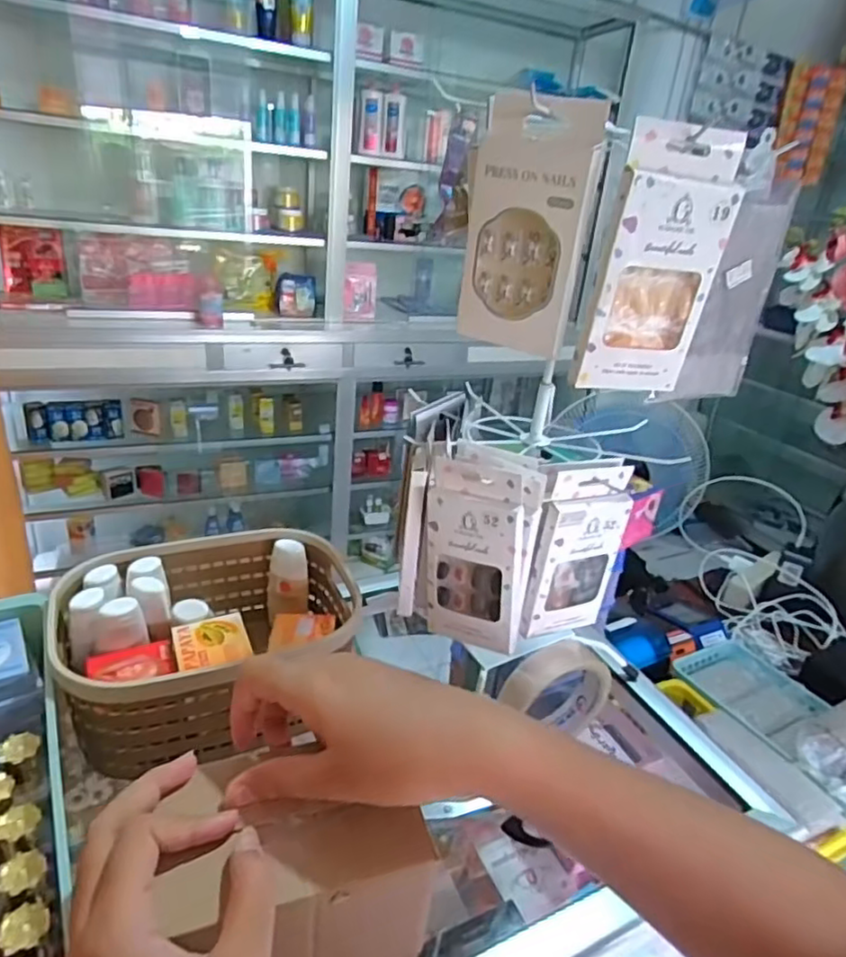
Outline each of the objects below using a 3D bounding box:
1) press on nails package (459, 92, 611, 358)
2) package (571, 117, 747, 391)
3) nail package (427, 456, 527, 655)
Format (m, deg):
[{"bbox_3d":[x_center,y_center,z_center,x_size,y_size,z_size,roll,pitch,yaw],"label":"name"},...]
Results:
[{"bbox_3d":[0.059,-0.149,0.377,0.073,0.135,0.015,18,27,22],"label":"press on nails package"},{"bbox_3d":[0.134,-0.119,0.357,0.073,0.139,0.015,1,26,-11],"label":"package"},{"bbox_3d":[0.036,0.057,0.458,0.070,0.137,0.015,9,19,25],"label":"nail package"}]

